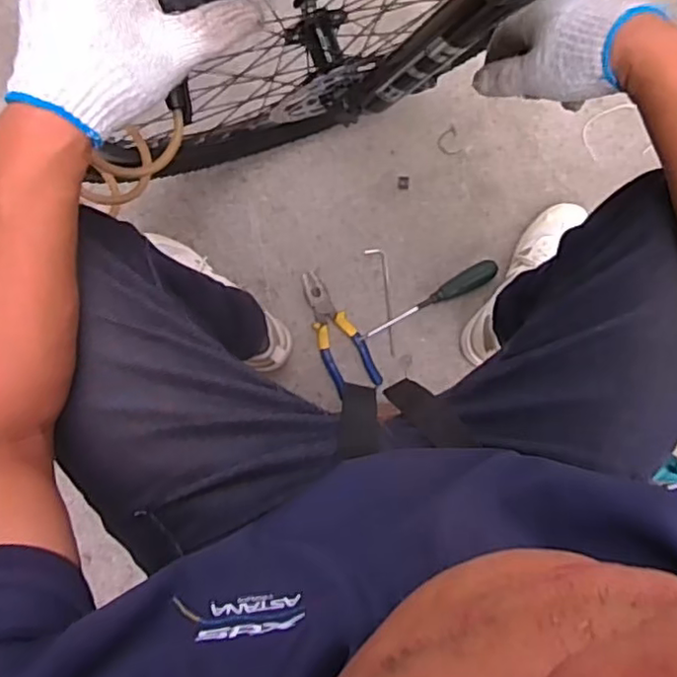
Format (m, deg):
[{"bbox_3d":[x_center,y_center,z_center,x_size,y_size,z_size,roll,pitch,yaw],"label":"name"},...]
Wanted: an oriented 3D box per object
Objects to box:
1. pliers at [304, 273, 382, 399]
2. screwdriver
[{"bbox_3d":[-0.005,-0.009,0.943,0.068,0.020,0.187,-25,95,-2],"label":"pliers"},{"bbox_3d":[0.141,-0.054,0.973,0.226,0.033,0.033,-31,95,-1],"label":"screwdriver"}]

